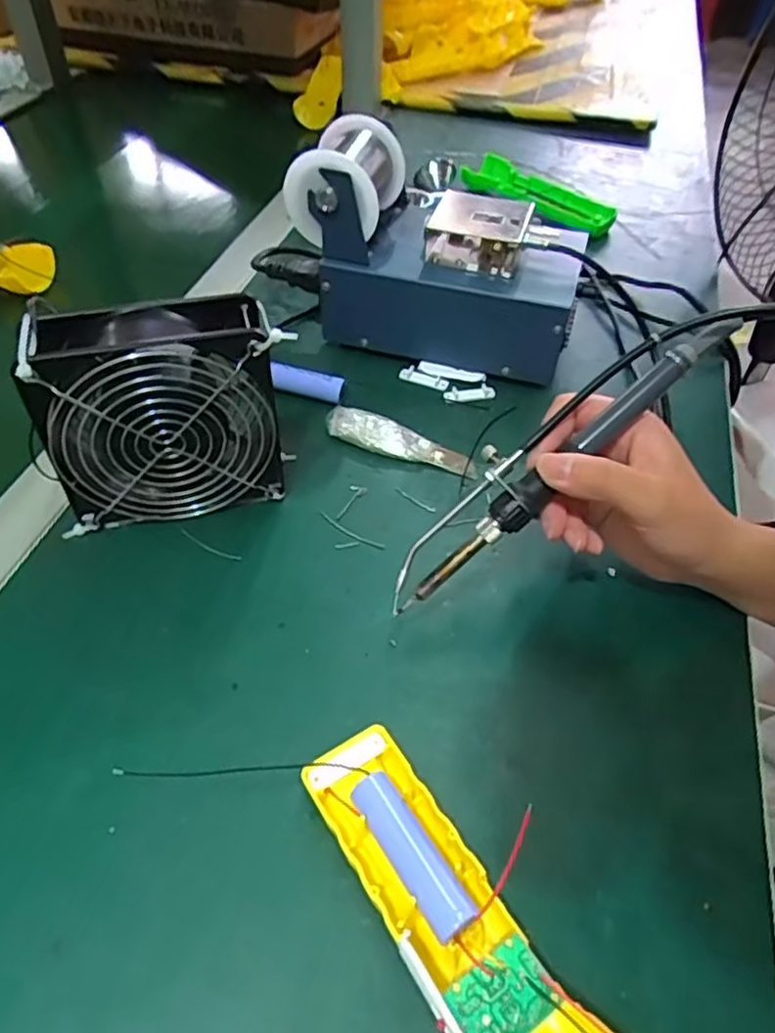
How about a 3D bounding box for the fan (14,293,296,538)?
[{"bbox_3d":[-0.122,-0.055,0.381,0.127,0.121,0.047,-9,49,-11],"label":"fan"}]

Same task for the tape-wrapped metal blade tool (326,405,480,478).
[{"bbox_3d":[0.010,-0.051,0.456,0.106,0.015,0.024,15,49,11],"label":"tape-wrapped metal blade tool"}]

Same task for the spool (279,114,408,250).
[{"bbox_3d":[-0.029,-0.238,0.479,0.071,0.061,0.079,17,49,12],"label":"spool"}]

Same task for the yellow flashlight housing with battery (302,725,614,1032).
[{"bbox_3d":[0.024,0.156,0.261,0.047,0.030,0.164,-27,54,-24],"label":"yellow flashlight housing with battery"}]

